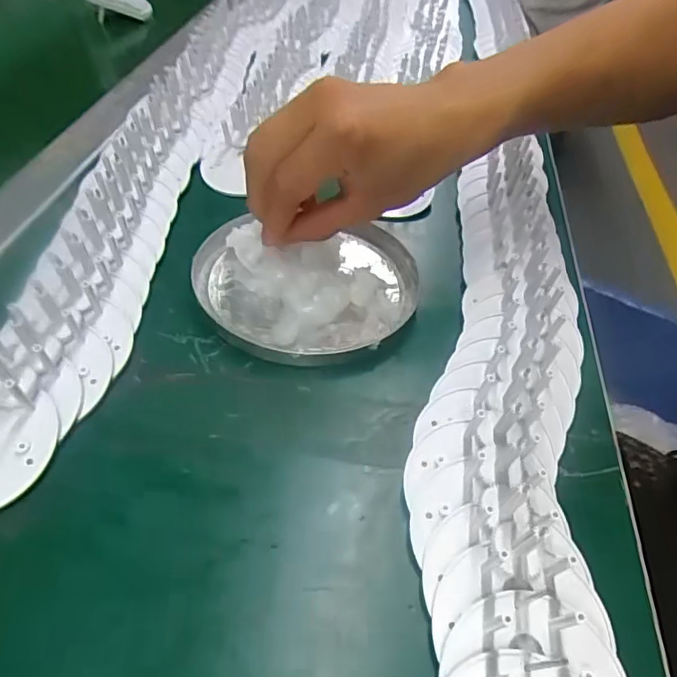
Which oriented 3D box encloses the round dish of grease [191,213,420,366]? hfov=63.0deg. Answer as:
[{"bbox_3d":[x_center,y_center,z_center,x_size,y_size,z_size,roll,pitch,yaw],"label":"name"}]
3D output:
[{"bbox_3d":[-0.017,-0.038,0.324,0.124,0.020,0.121,0,47,0],"label":"round dish of grease"}]

